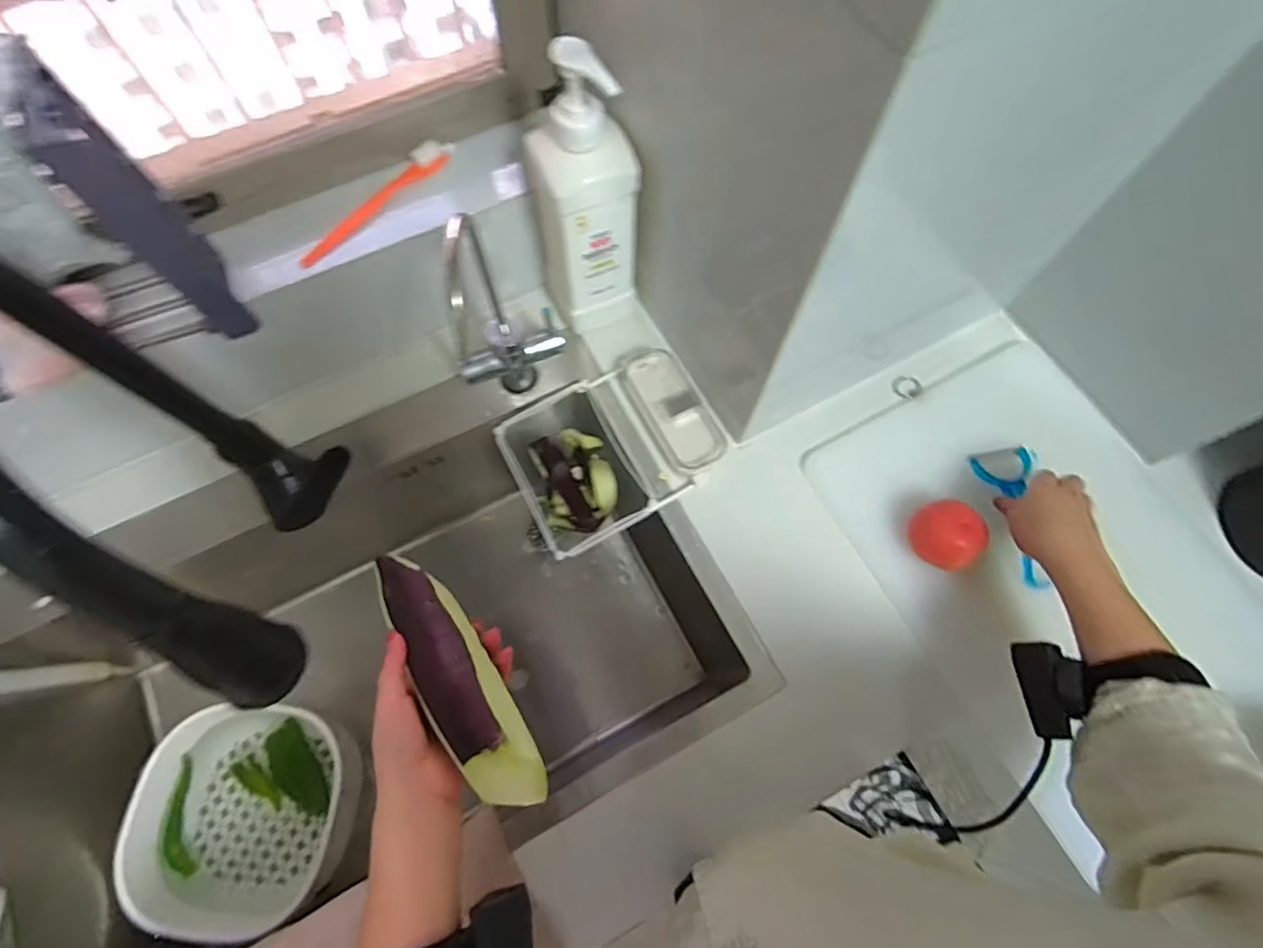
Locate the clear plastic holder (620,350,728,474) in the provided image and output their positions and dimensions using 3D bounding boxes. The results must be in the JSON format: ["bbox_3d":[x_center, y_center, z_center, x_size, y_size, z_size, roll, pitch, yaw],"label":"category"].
[{"bbox_3d":[0.044,-0.067,0.639,0.061,0.032,0.144,-26,71,-10],"label":"clear plastic holder"}]

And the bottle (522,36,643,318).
[{"bbox_3d":[-0.041,-0.250,0.538,0.085,0.246,0.064,-17,70,-7],"label":"bottle"}]

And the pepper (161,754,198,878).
[{"bbox_3d":[-0.456,0.345,0.610,0.018,0.021,0.109,-14,70,-6],"label":"pepper"}]

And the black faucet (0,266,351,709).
[{"bbox_3d":[-0.246,0.008,0.371,0.073,0.348,0.266,-36,73,-13],"label":"black faucet"}]

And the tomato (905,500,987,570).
[{"bbox_3d":[0.293,0.057,0.556,0.051,0.050,0.057,-5,69,-2],"label":"tomato"}]

